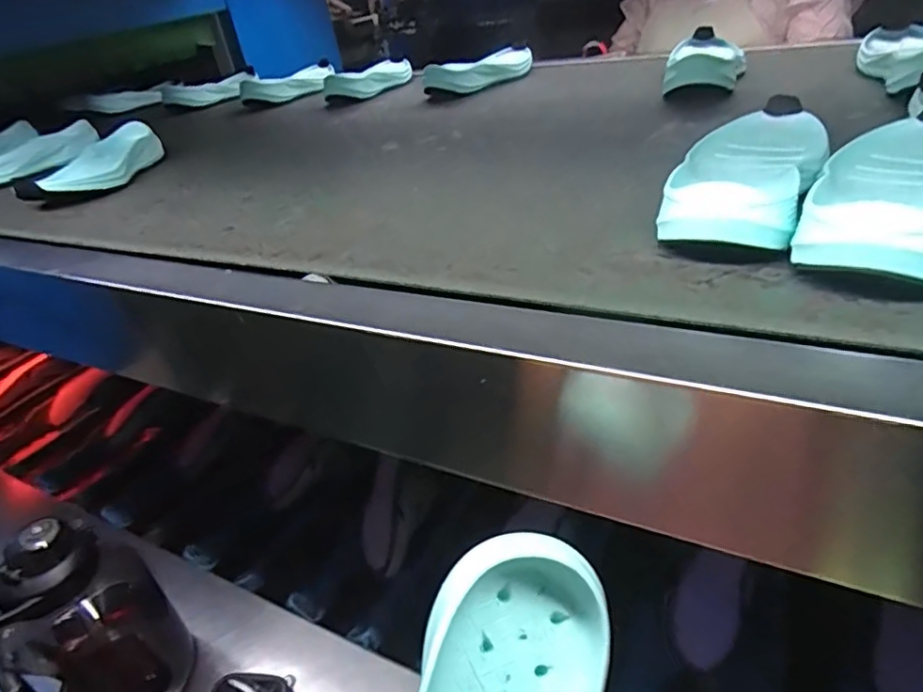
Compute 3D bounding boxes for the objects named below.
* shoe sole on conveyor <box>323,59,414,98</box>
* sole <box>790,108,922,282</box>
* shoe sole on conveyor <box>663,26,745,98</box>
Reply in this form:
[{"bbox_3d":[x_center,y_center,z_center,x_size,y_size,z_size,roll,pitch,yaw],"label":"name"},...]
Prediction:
[{"bbox_3d":[-0.141,-0.426,0.951,0.071,0.034,0.201,9,38,34],"label":"shoe sole on conveyor"},{"bbox_3d":[0.247,-0.091,0.336,0.075,0.045,0.211,13,40,38],"label":"sole"},{"bbox_3d":[0.282,-0.325,0.682,0.074,0.042,0.192,2,34,25],"label":"shoe sole on conveyor"}]

